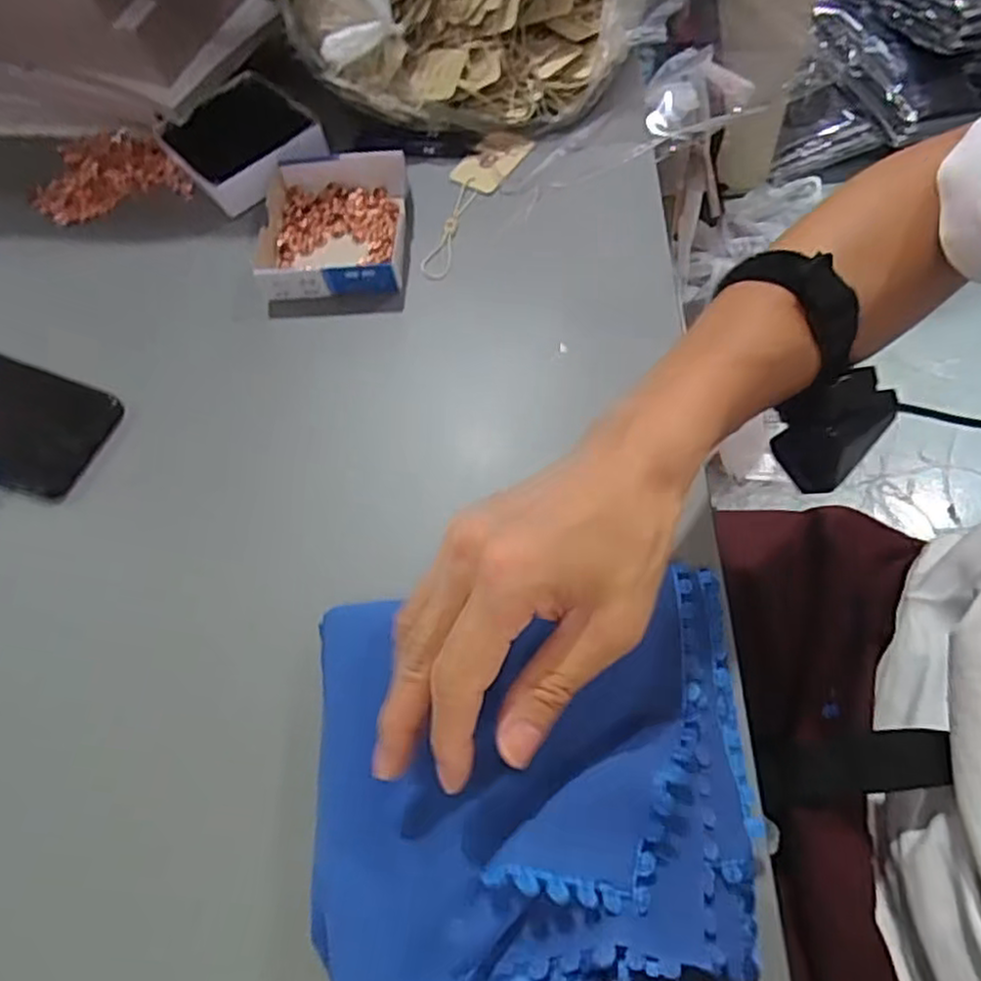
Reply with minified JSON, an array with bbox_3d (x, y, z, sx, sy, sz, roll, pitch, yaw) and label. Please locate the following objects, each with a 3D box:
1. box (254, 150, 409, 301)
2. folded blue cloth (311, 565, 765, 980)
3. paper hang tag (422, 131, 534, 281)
[{"bbox_3d":[-0.113,-0.189,0.501,0.103,0.029,0.110,-5,63,4],"label":"box"},{"bbox_3d":[0.018,0.120,0.298,0.192,0.053,0.173,-5,64,1],"label":"folded blue cloth"},{"bbox_3d":[-0.021,-0.216,0.519,0.043,0.008,0.145,24,69,17],"label":"paper hang tag"}]

